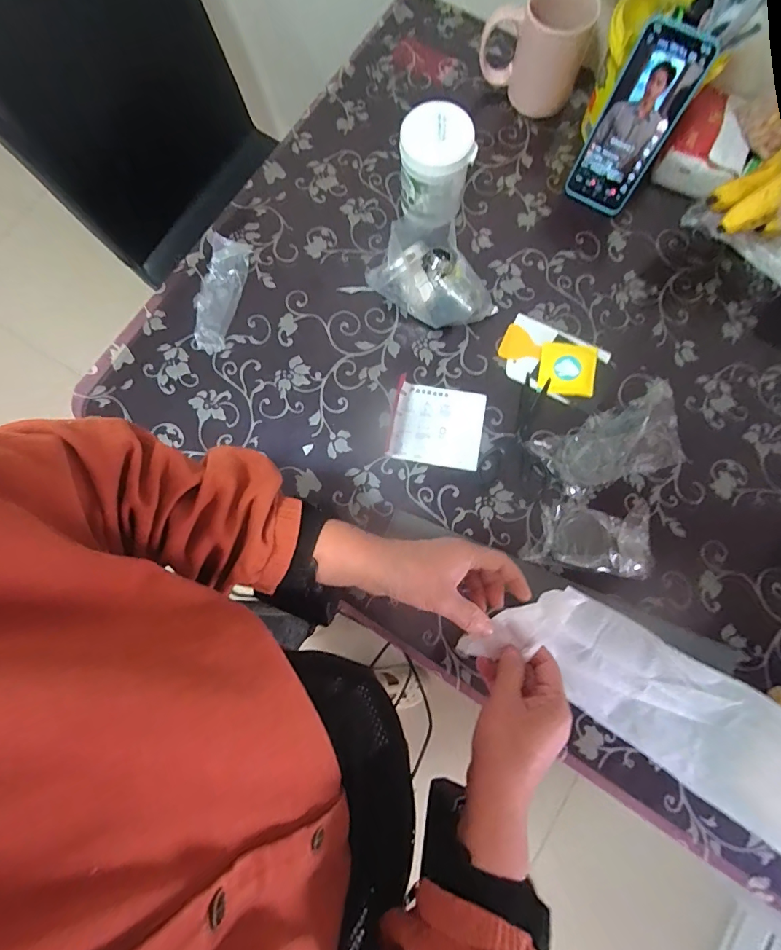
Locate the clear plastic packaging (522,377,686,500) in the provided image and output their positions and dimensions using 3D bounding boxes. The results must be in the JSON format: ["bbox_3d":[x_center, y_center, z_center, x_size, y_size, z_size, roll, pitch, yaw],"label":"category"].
[{"bbox_3d":[0.263,-0.032,0.501,0.177,0.037,0.092,-26,80,-4],"label":"clear plastic packaging"}]

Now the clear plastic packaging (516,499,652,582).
[{"bbox_3d":[0.223,0.070,0.487,0.132,0.030,0.078,5,79,2],"label":"clear plastic packaging"}]

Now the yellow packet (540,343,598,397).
[{"bbox_3d":[0.218,-0.130,0.530,0.062,0.017,0.067,8,79,3],"label":"yellow packet"}]

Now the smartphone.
[{"bbox_3d":[0.286,-0.412,0.513,0.083,0.171,0.013,32,56,7],"label":"smartphone"}]

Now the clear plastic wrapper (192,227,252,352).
[{"bbox_3d":[-0.223,-0.235,0.558,0.053,0.017,0.153,8,79,2],"label":"clear plastic wrapper"}]

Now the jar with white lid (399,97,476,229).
[{"bbox_3d":[0.055,-0.368,0.532,0.081,0.110,0.081,0,79,1],"label":"jar with white lid"}]

